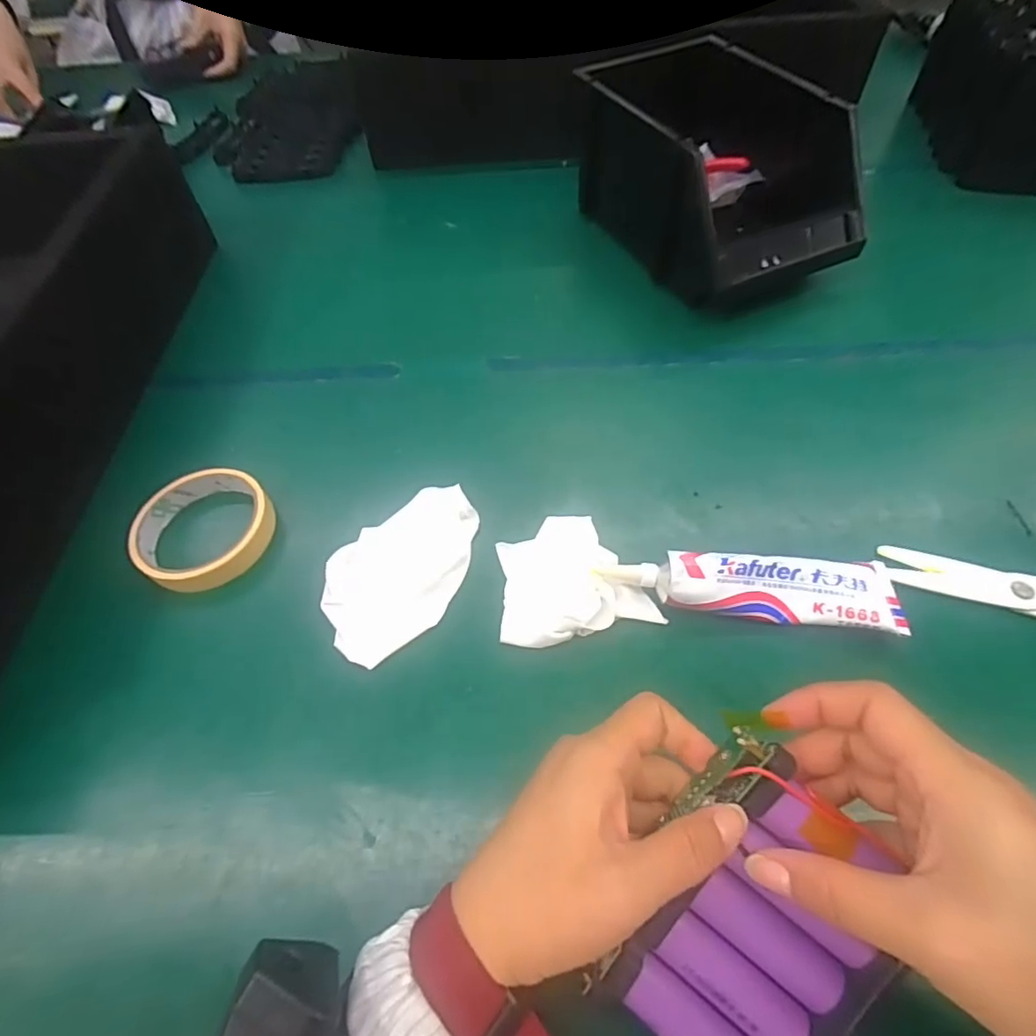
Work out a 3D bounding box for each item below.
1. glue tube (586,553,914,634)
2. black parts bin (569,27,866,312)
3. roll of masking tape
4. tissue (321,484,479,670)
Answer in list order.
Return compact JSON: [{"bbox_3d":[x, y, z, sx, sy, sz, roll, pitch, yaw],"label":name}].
[{"bbox_3d":[0.135,0.039,0.328,0.166,0.030,0.040,4,57,6],"label":"glue tube"},{"bbox_3d":[0.174,-0.315,0.512,0.164,0.117,0.264,-21,58,-10],"label":"black parts bin"},{"bbox_3d":[-0.215,0.006,0.379,0.085,0.024,0.087,-2,56,2],"label":"roll of masking tape"},{"bbox_3d":[-0.071,0.029,0.357,0.071,0.016,0.126,27,62,20],"label":"tissue"}]

